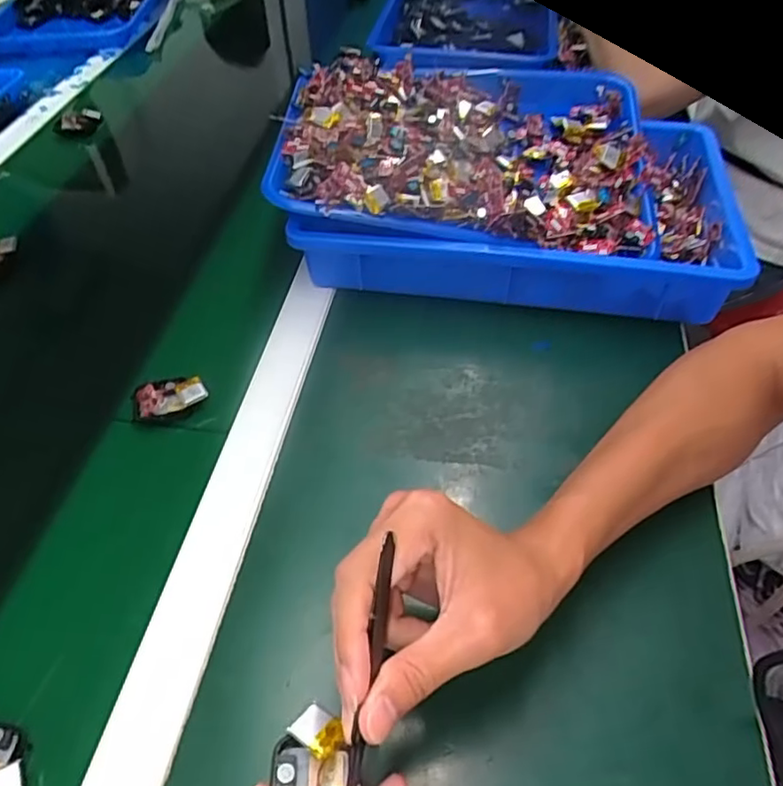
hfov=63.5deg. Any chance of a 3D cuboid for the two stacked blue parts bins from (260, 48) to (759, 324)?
[{"bbox_3d":[0.096,-0.206,0.580,0.364,0.111,0.251,5,50,9],"label":"two stacked blue parts bins"}]

